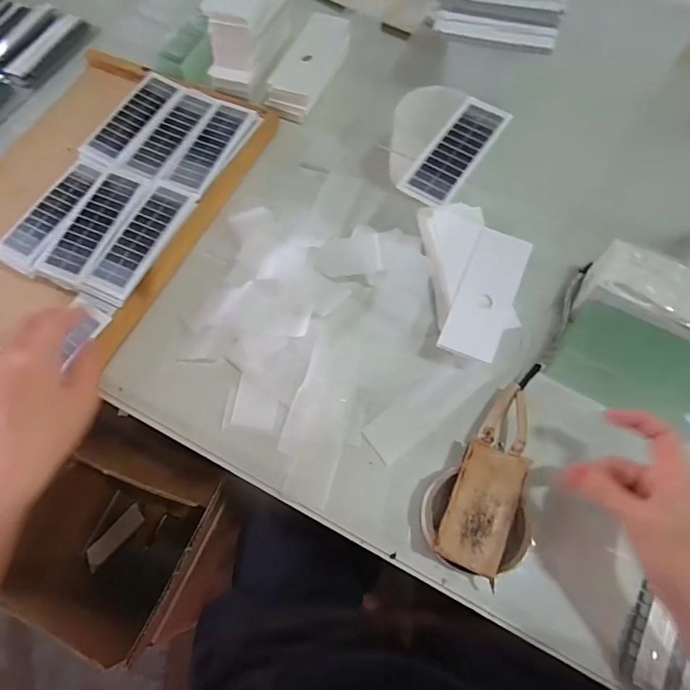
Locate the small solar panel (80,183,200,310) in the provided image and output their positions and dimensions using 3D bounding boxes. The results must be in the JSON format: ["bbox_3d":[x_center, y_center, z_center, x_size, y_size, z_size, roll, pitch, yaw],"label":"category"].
[{"bbox_3d":[-0.218,-0.110,0.483,0.053,0.007,0.143,24,71,6],"label":"small solar panel"}]

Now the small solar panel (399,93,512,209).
[{"bbox_3d":[0.113,-0.195,0.454,0.052,0.008,0.136,33,73,14],"label":"small solar panel"}]

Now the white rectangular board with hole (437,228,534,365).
[{"bbox_3d":[0.141,-0.052,0.449,0.053,0.006,0.142,22,69,11],"label":"white rectangular board with hole"}]

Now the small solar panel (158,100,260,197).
[{"bbox_3d":[-0.163,-0.238,0.541,0.057,0.009,0.141,23,69,10],"label":"small solar panel"}]

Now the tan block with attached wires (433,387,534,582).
[{"bbox_3d":[0.128,0.112,0.402,0.054,0.037,0.165,21,71,10],"label":"tan block with attached wires"}]

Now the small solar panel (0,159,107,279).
[{"bbox_3d":[-0.322,-0.145,0.499,0.058,0.008,0.145,19,69,15],"label":"small solar panel"}]

